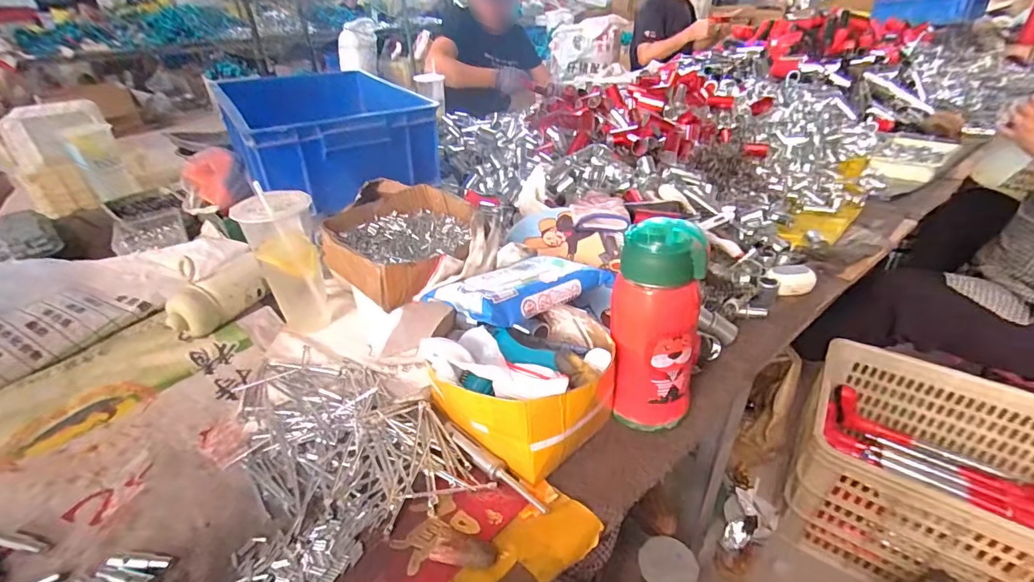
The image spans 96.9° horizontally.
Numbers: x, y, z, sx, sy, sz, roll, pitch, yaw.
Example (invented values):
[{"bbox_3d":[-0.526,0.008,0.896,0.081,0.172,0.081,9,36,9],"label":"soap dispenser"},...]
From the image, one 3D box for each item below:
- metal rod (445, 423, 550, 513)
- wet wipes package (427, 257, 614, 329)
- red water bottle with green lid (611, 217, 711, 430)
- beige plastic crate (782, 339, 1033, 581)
[{"bbox_3d":[-0.024,0.160,0.423,0.126,0.013,0.018,26,43,35],"label":"metal rod"},{"bbox_3d":[0.003,-0.015,0.493,0.170,0.032,0.106,-24,40,-29],"label":"wet wipes package"},{"bbox_3d":[0.130,0.037,0.430,0.083,0.191,0.073,8,35,16],"label":"red water bottle with green lid"},{"bbox_3d":[0.828,0.365,0.843,0.539,0.245,0.363,20,40,30],"label":"beige plastic crate"}]

